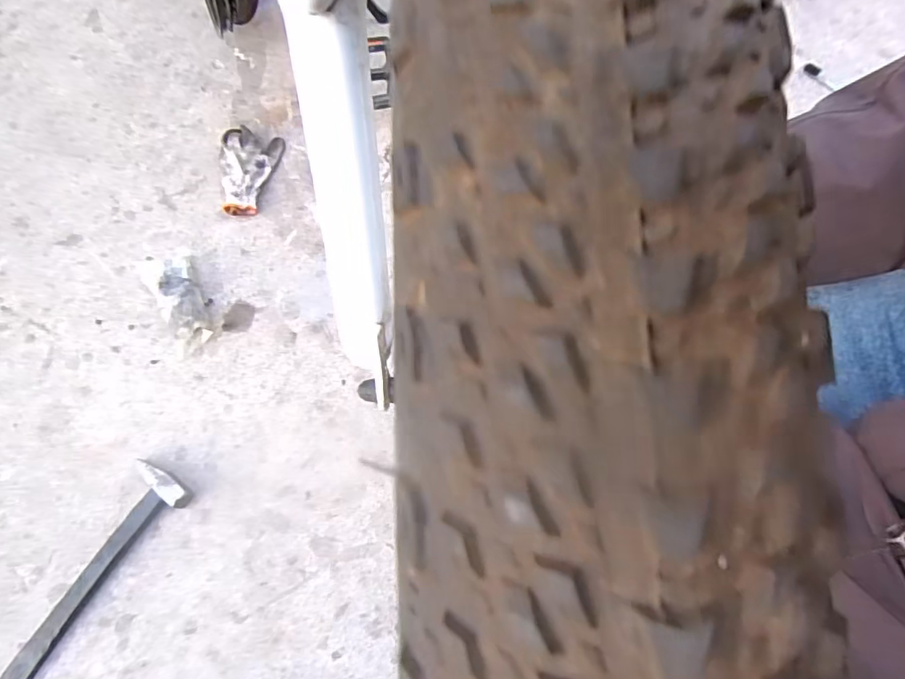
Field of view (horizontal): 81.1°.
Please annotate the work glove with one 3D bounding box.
[{"bbox_3d":[-0.331,-0.273,0.848,0.092,0.043,0.162,3,67,-1],"label":"work glove"}]

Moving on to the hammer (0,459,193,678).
[{"bbox_3d":[-0.430,0.264,0.620,0.078,0.034,0.255,33,72,13],"label":"hammer"}]

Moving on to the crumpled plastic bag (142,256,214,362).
[{"bbox_3d":[-0.394,-0.062,0.761,0.071,0.052,0.171,-28,70,-13],"label":"crumpled plastic bag"}]

